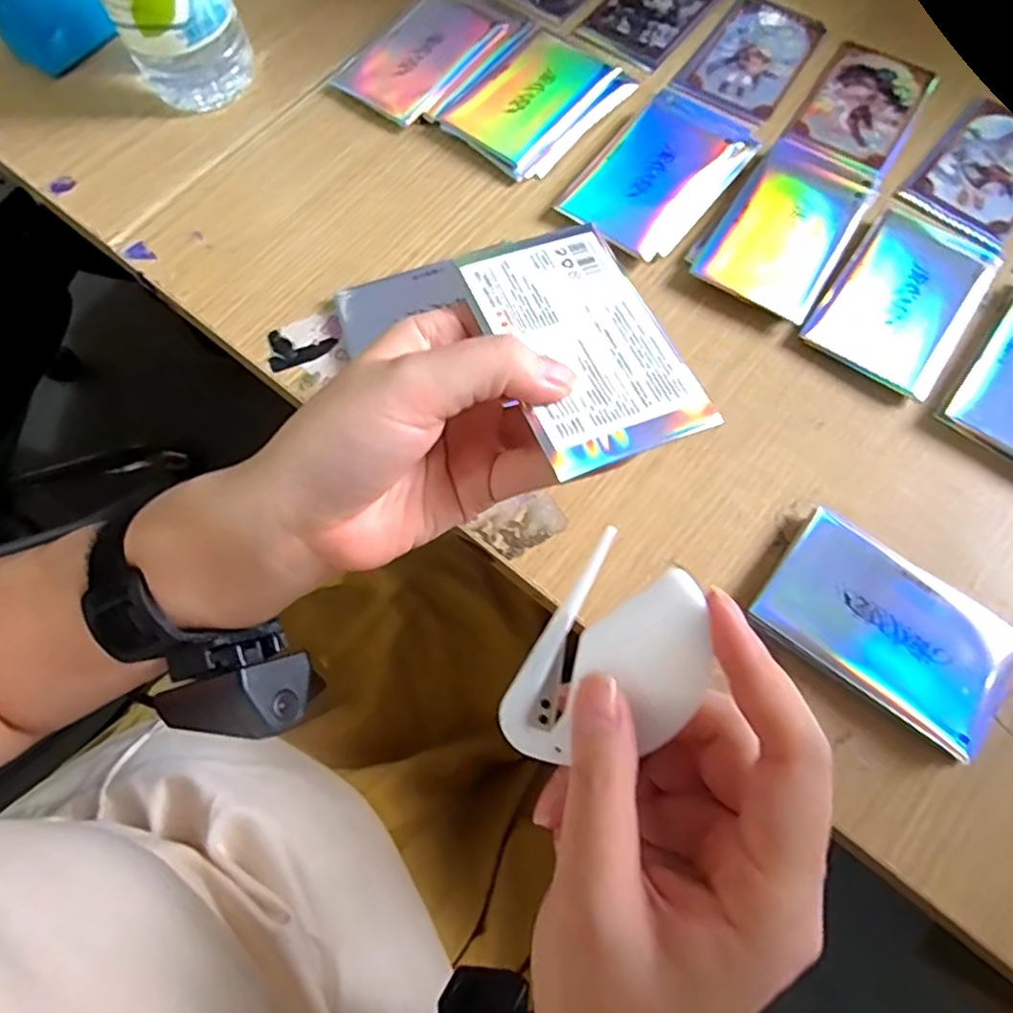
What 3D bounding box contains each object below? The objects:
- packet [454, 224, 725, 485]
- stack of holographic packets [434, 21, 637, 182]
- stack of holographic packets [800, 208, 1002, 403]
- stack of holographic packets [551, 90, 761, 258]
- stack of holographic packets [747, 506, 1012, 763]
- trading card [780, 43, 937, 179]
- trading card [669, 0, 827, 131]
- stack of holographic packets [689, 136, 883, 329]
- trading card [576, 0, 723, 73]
[{"bbox_3d":[0.025,-0.056,0.212,0.057,0.010,0.092,-24,72,-6],"label":"packet"},{"bbox_3d":[0.015,-0.234,0.362,0.075,0.009,0.094,39,77,13],"label":"stack of holographic packets"},{"bbox_3d":[0.198,-0.105,0.314,0.061,0.009,0.099,35,76,12],"label":"stack of holographic packets"},{"bbox_3d":[0.082,-0.182,0.342,0.069,0.009,0.106,37,76,13],"label":"stack of holographic packets"},{"bbox_3d":[0.157,0.050,0.261,0.096,0.012,0.062,36,76,13],"label":"stack of holographic packets"},{"bbox_3d":[0.202,-0.226,0.357,0.057,0.004,0.096,31,74,12],"label":"trading card"},{"bbox_3d":[0.145,-0.265,0.373,0.057,0.005,0.098,33,75,12],"label":"trading card"},{"bbox_3d":[0.147,-0.148,0.330,0.063,0.009,0.103,32,75,11],"label":"stack of holographic packets"},{"bbox_3d":[0.092,-0.307,0.389,0.058,0.004,0.093,36,76,13],"label":"trading card"}]

